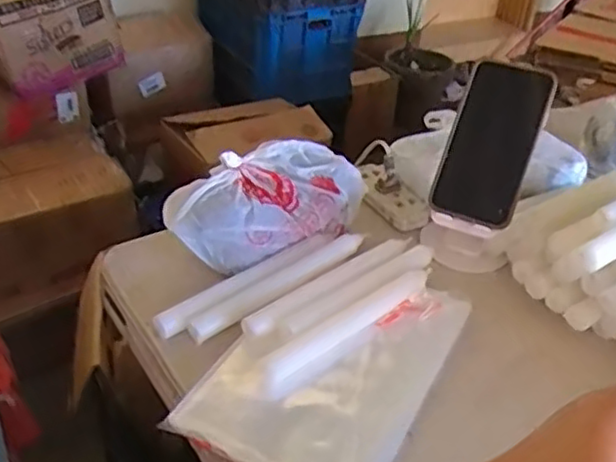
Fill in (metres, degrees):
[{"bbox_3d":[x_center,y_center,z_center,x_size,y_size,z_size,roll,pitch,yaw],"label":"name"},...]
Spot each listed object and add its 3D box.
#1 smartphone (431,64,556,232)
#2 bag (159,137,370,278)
[{"bbox_3d":[0.174,-0.084,0.628,0.076,0.154,0.016,19,-1,20],"label":"smartphone"},{"bbox_3d":[-0.041,-0.030,0.639,0.199,0.068,0.092,-23,43,-33],"label":"bag"}]

